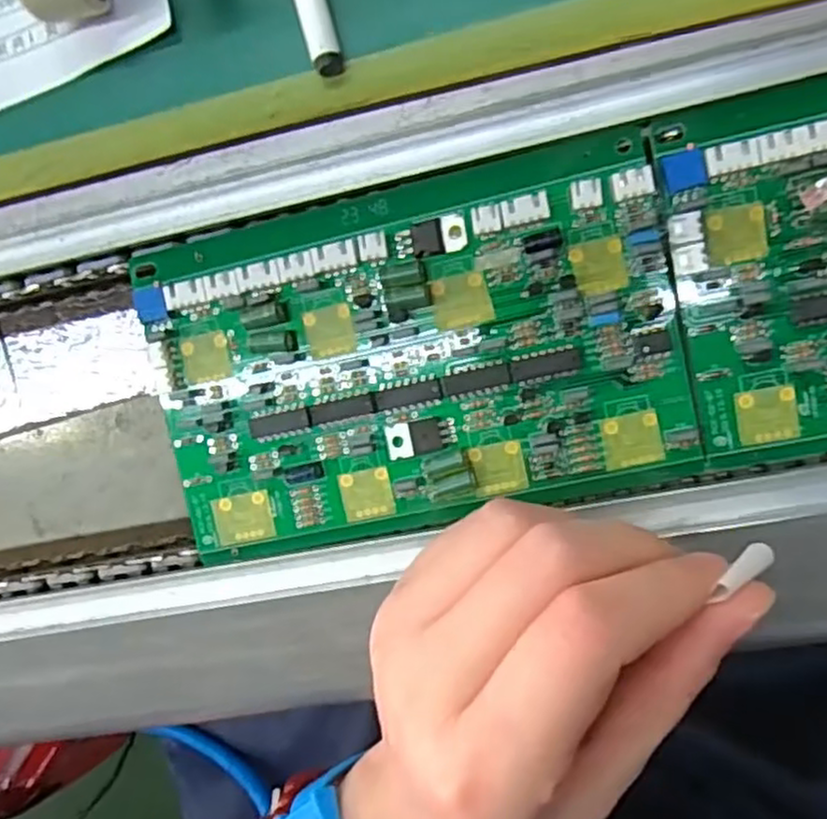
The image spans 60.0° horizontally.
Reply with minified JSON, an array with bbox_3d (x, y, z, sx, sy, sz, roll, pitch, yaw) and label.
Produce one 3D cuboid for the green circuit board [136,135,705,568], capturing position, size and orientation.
[{"bbox_3d":[0.000,-0.013,0.210,0.153,0.007,0.093,-12,94,9],"label":"green circuit board"}]

